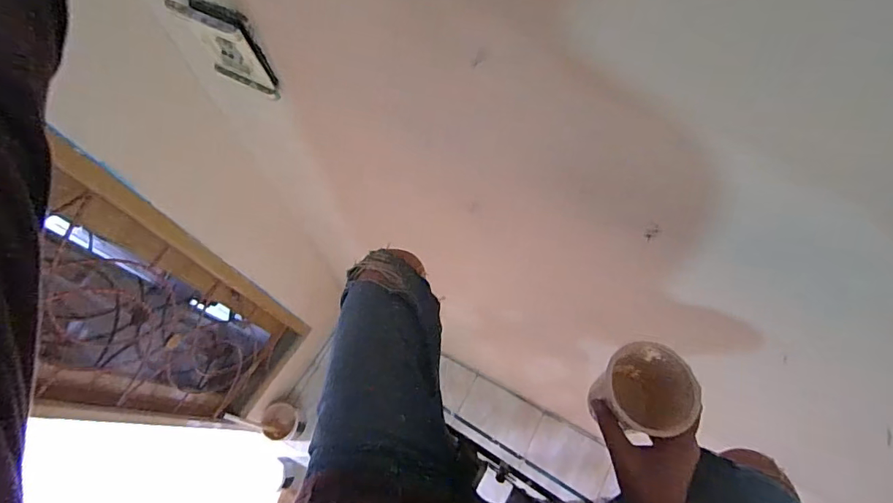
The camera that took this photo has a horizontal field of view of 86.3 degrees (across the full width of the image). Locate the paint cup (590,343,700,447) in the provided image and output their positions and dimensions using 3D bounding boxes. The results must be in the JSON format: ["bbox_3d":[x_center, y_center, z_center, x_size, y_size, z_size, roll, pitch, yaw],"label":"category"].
[{"bbox_3d":[0.206,0.147,0.502,0.077,0.089,0.085,-37,71,-13],"label":"paint cup"}]

